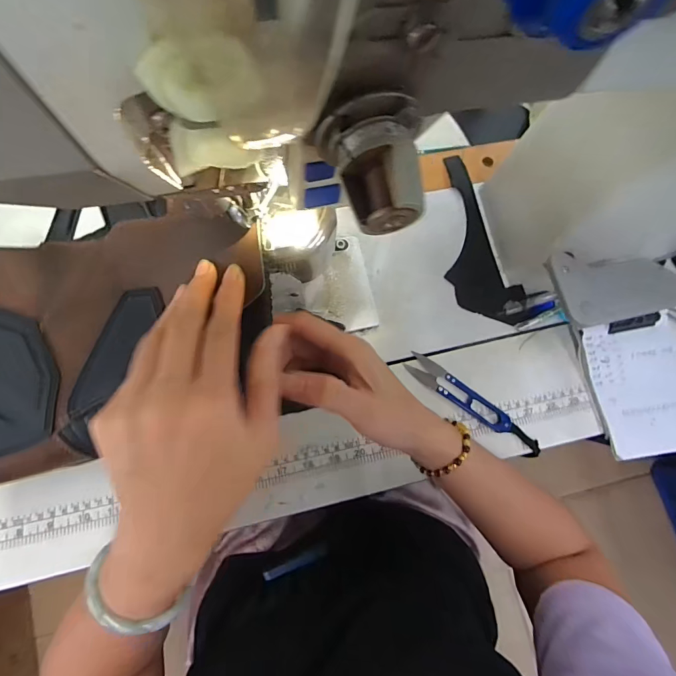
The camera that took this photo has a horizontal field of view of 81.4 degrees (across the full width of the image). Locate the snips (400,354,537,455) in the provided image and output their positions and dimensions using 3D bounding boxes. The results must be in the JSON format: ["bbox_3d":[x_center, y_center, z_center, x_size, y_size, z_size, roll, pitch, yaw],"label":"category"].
[{"bbox_3d":[0.138,0.068,0.398,0.153,0.011,0.025,37,74,9],"label":"snips"}]

